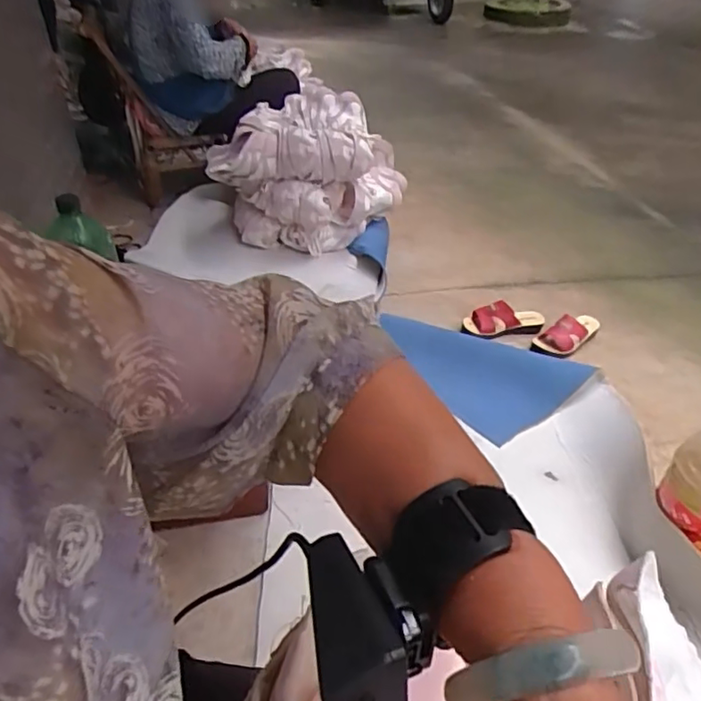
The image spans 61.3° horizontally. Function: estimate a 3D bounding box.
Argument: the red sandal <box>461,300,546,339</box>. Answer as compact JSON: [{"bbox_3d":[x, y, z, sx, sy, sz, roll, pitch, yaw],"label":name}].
[{"bbox_3d":[0.408,-0.073,1.571,0.215,0.082,0.065,2,37,-1],"label":"red sandal"}]

